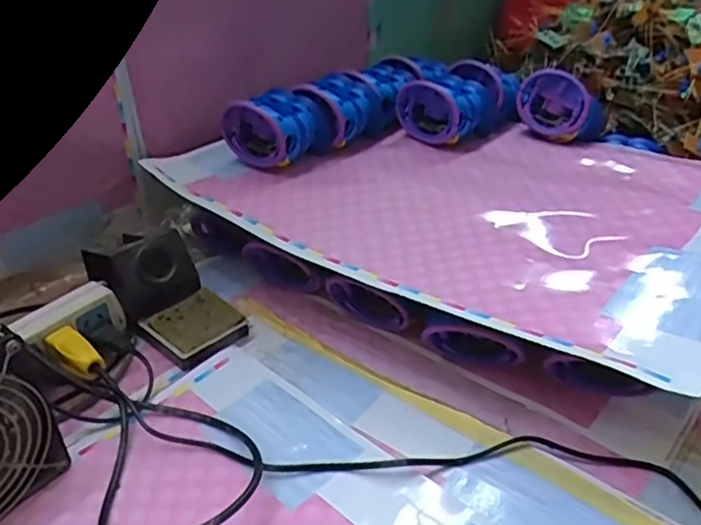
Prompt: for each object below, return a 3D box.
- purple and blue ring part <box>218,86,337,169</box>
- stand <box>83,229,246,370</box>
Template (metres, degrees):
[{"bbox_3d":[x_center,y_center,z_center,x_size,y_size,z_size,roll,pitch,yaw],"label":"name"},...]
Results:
[{"bbox_3d":[-0.076,-0.142,0.675,0.079,0.064,0.088,18,36,31],"label":"purple and blue ring part"},{"bbox_3d":[-0.167,0.020,0.571,0.151,0.071,0.069,25,40,36],"label":"stand"}]

